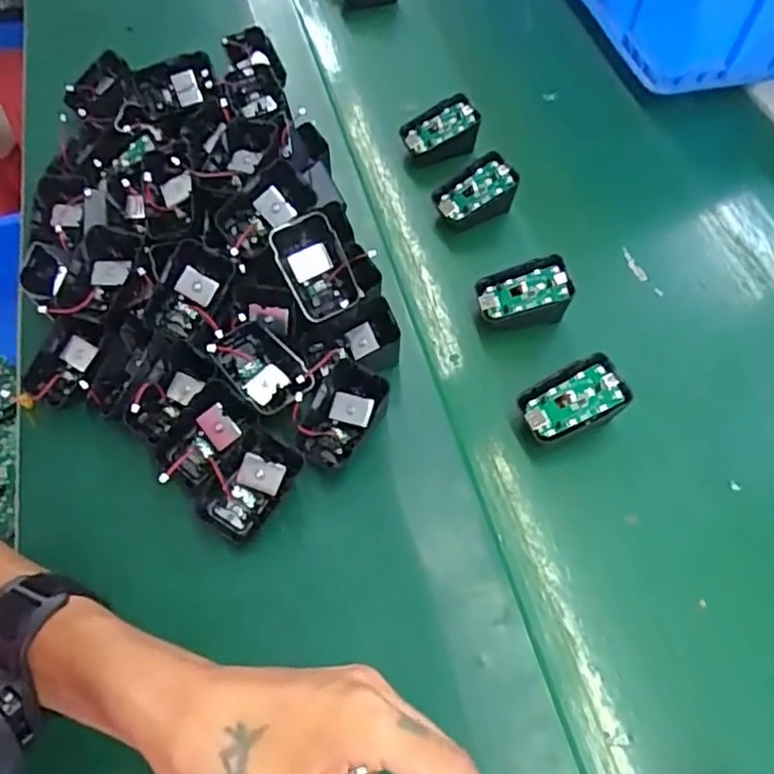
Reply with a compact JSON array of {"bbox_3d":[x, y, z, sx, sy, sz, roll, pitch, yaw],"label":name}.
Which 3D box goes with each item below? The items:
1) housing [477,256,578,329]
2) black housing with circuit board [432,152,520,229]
[{"bbox_3d":[0.103,-0.071,0.494,0.066,0.040,0.035,-4,58,-3],"label":"housing"},{"bbox_3d":[0.073,-0.165,0.549,0.067,0.033,0.046,-13,59,-7],"label":"black housing with circuit board"}]

